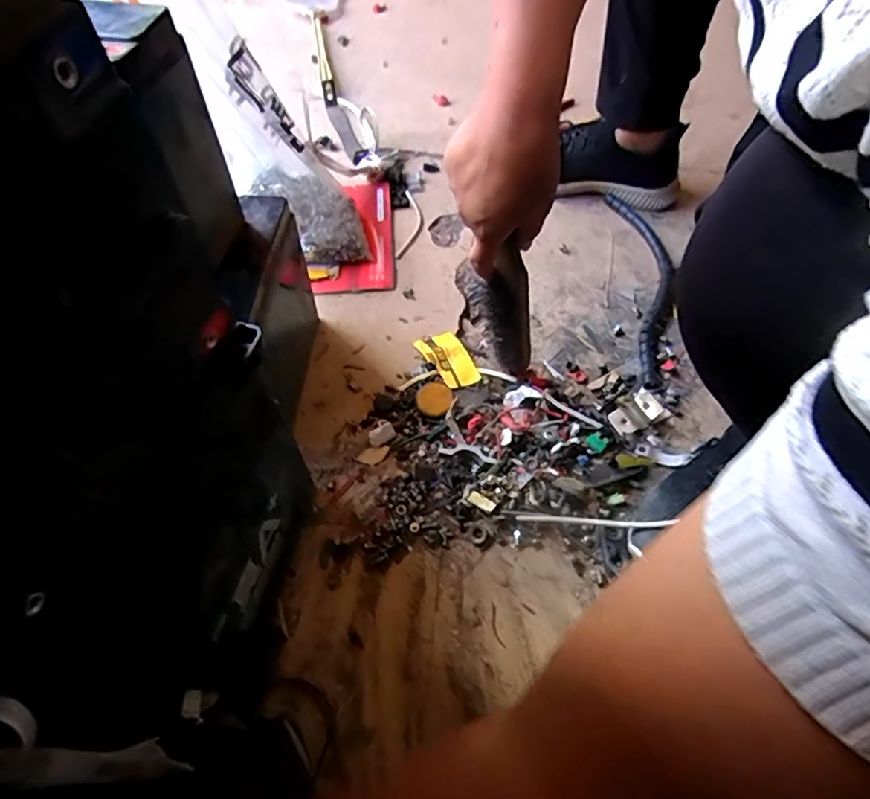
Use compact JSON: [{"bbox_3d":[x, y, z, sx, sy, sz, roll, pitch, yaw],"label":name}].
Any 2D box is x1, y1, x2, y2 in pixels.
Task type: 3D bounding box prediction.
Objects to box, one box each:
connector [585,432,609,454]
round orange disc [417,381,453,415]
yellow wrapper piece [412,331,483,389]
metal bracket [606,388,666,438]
[{"bbox_3d":[0.160,0.041,0.541,0.021,0.004,0.018,-35,63,-21],"label":"connector"},{"bbox_3d":[0.000,-0.003,0.572,0.037,0.007,0.040,-5,55,7],"label":"round orange disc"},{"bbox_3d":[0.014,-0.046,0.616,0.048,0.019,0.089,-21,59,-13],"label":"yellow wrapper piece"},{"bbox_3d":[0.204,0.015,0.568,0.054,0.023,0.033,-33,62,-20],"label":"metal bracket"}]

